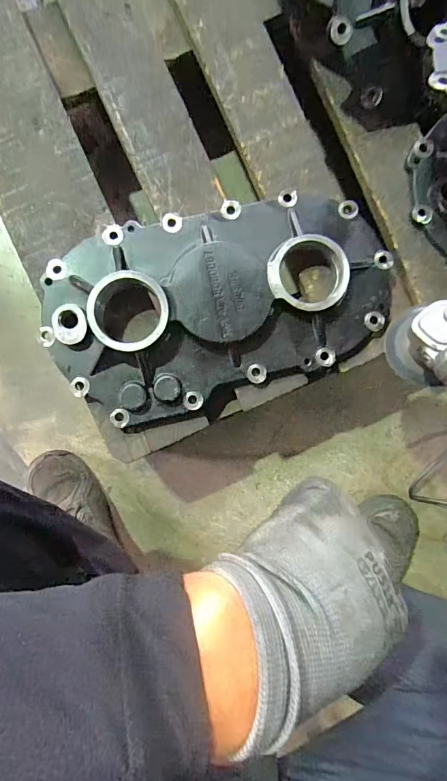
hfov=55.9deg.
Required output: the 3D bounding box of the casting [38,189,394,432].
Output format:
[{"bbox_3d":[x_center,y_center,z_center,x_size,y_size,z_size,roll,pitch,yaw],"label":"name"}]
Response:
[{"bbox_3d":[-0.005,-0.109,0.493,0.411,0.045,0.234,-20,91,-1],"label":"casting"}]

